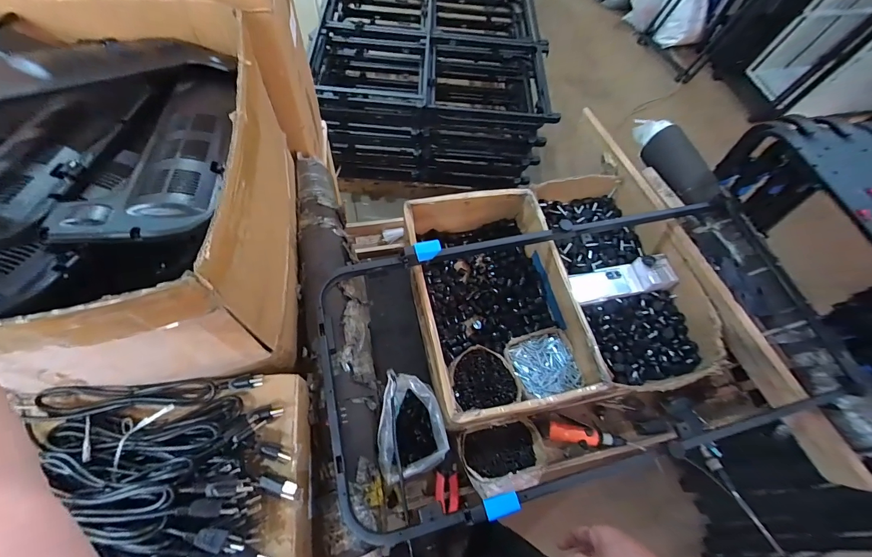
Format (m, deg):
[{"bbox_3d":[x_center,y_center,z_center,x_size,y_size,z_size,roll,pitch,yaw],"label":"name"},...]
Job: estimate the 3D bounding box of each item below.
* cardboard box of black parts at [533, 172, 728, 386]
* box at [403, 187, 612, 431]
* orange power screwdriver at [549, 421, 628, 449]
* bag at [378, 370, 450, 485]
[{"bbox_3d":[0.486,-0.027,0.975,0.281,0.125,0.602,-11,64,-9],"label":"cardboard box of black parts"},{"bbox_3d":[0.131,0.050,0.886,0.342,0.170,0.516,-8,64,-8],"label":"box"},{"bbox_3d":[0.357,0.377,0.883,0.178,0.053,0.045,10,63,1],"label":"orange power screwdriver"},{"bbox_3d":[-0.055,0.284,0.734,0.126,0.127,0.182,-12,65,-10],"label":"bag"}]

